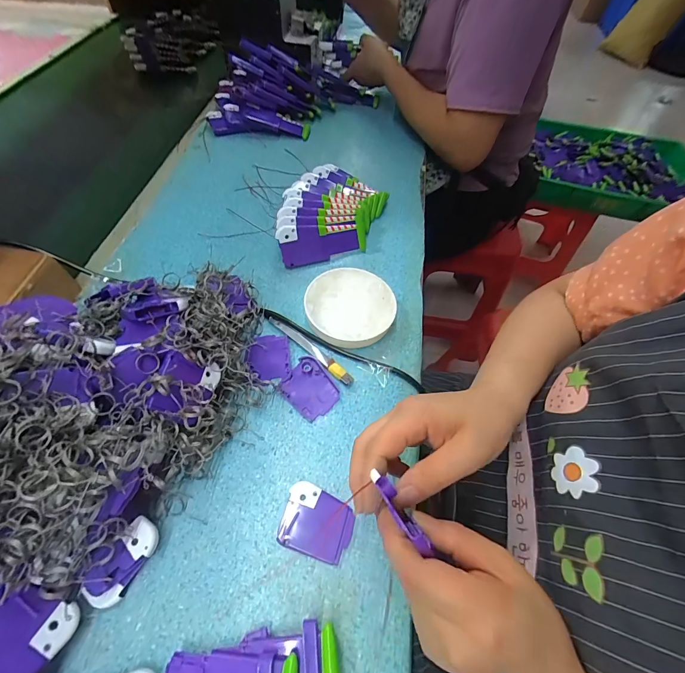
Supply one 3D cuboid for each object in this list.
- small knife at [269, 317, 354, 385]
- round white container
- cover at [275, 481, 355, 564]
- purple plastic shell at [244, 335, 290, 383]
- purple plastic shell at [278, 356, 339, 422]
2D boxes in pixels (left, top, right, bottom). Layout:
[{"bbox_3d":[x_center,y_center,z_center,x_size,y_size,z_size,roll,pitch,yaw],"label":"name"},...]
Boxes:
[{"bbox_3d":[-0.037,0.012,0.377,0.125,0.011,0.013,39,64,19],"label":"small knife"},{"bbox_3d":[0.009,-0.034,0.399,0.106,0.028,0.105,1,58,-2],"label":"round white container"},{"bbox_3d":[-0.022,0.164,0.293,0.061,0.006,0.052,16,59,7],"label":"cover"},{"bbox_3d":[-0.084,0.023,0.374,0.047,0.006,0.055,-6,59,-6],"label":"purple plastic shell"},{"bbox_3d":[-0.034,0.055,0.355,0.060,0.010,0.052,37,64,18],"label":"purple plastic shell"}]

